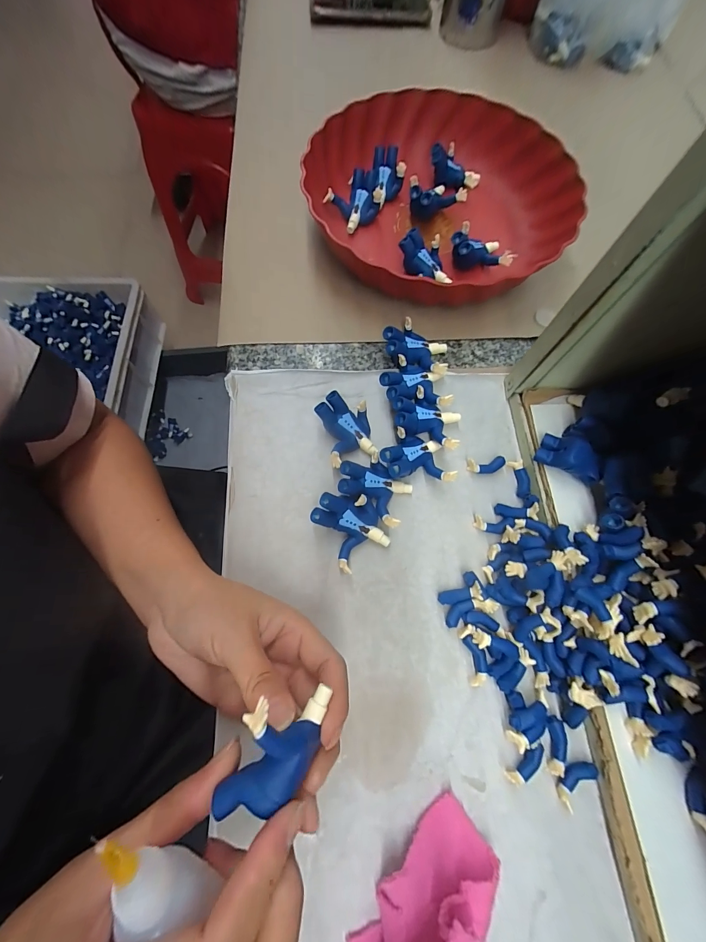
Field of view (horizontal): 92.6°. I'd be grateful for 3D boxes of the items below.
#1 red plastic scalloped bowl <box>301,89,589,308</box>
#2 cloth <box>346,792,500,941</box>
[{"bbox_3d":[0.076,-0.254,0.318,0.237,0.050,0.226,0,72,-1],"label":"red plastic scalloped bowl"},{"bbox_3d":[0.041,0.228,0.167,0.085,0.039,0.052,-39,77,-13],"label":"cloth"}]

